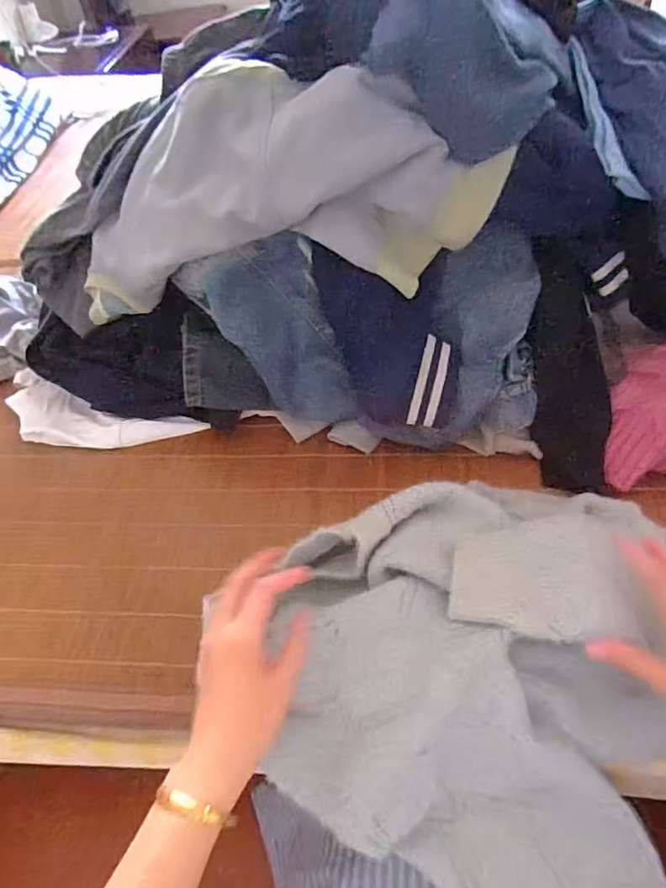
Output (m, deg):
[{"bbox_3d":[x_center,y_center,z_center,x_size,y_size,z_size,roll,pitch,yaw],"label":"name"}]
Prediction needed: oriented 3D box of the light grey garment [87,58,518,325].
[{"bbox_3d":[-0.074,-0.253,0.572,0.488,0.211,0.126,4,52,8],"label":"light grey garment"}]

